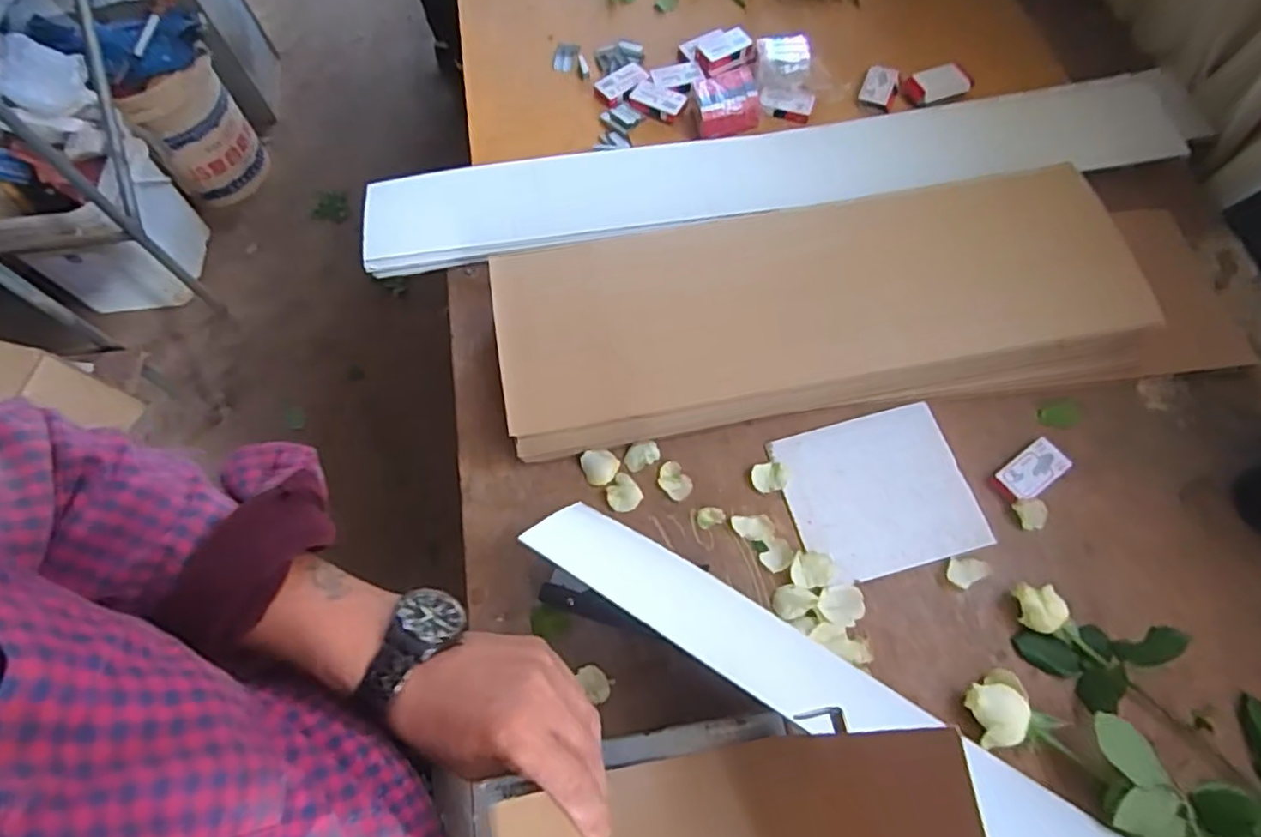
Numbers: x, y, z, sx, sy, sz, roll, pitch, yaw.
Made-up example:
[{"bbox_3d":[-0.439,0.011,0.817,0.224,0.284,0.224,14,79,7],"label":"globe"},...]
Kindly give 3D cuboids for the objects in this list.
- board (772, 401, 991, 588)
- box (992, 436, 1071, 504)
[{"bbox_3d":[0.242,0.072,0.641,0.172,0.012,0.153,-14,67,-6],"label":"board"},{"bbox_3d":[0.394,0.053,0.643,0.072,0.014,0.039,-34,69,-12],"label":"box"}]

